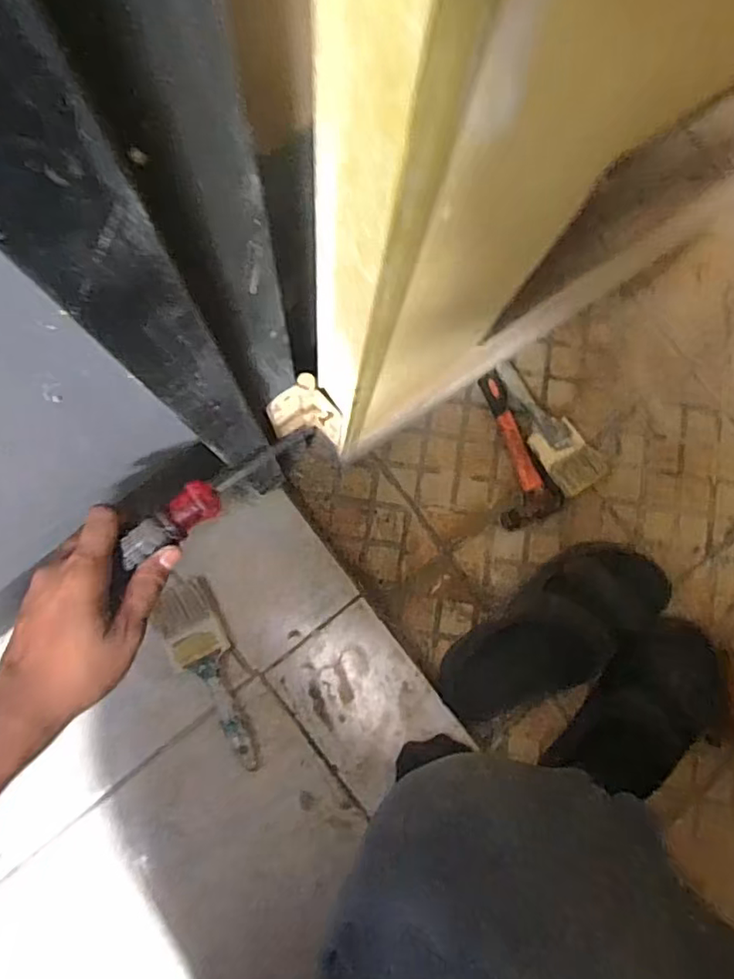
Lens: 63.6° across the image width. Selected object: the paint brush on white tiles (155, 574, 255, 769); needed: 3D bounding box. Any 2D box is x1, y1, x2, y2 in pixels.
[{"bbox_3d":[-0.172,0.204,0.653,0.063,0.016,0.214,-24,85,-7],"label":"paint brush on white tiles"}]

